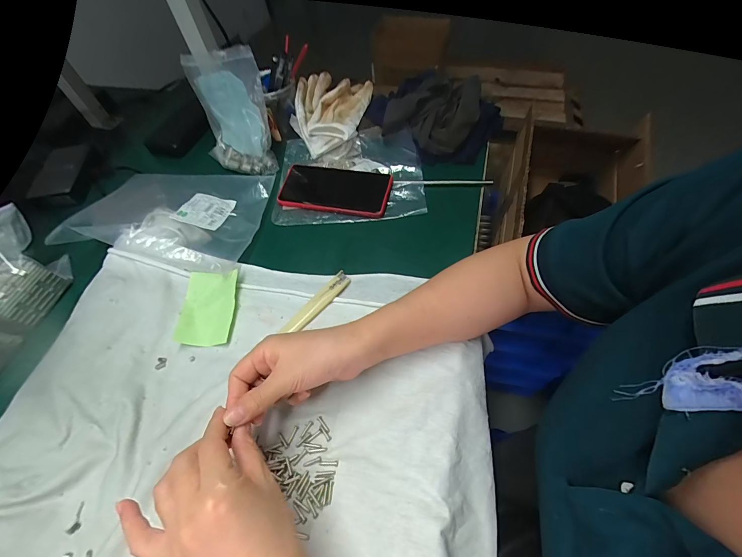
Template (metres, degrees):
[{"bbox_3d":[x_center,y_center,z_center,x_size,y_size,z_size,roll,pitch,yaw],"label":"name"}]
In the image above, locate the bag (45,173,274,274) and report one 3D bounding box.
[{"bbox_3d":[-0.275,-0.105,0.474,0.226,0.053,0.196,2,55,6],"label":"bag"}]

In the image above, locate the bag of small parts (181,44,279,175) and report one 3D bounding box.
[{"bbox_3d":[-0.222,-0.263,0.540,0.146,0.174,0.047,11,32,25],"label":"bag of small parts"}]

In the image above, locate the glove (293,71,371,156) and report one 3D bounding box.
[{"bbox_3d":[-0.064,-0.301,0.586,0.134,0.063,0.171,-4,55,1],"label":"glove"}]

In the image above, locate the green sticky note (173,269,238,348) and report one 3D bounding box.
[{"bbox_3d":[-0.197,0.034,0.405,0.064,0.017,0.092,-2,55,3],"label":"green sticky note"}]

